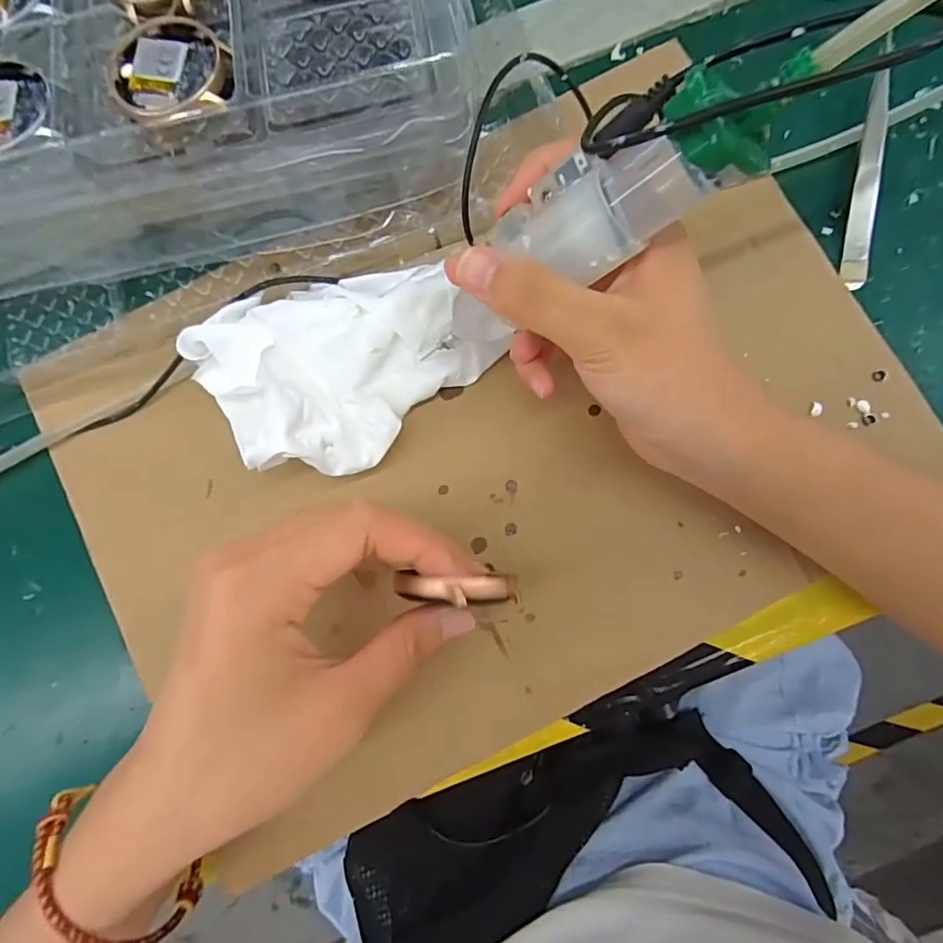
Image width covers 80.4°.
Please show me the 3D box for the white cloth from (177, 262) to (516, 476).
[{"bbox_3d":[-0.055,-0.052,0.239,0.120,0.055,0.089,-37,84,-2],"label":"white cloth"}]

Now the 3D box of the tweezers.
[{"bbox_3d":[0.187,-0.143,0.261,0.011,0.019,0.111,6,84,2],"label":"tweezers"}]

